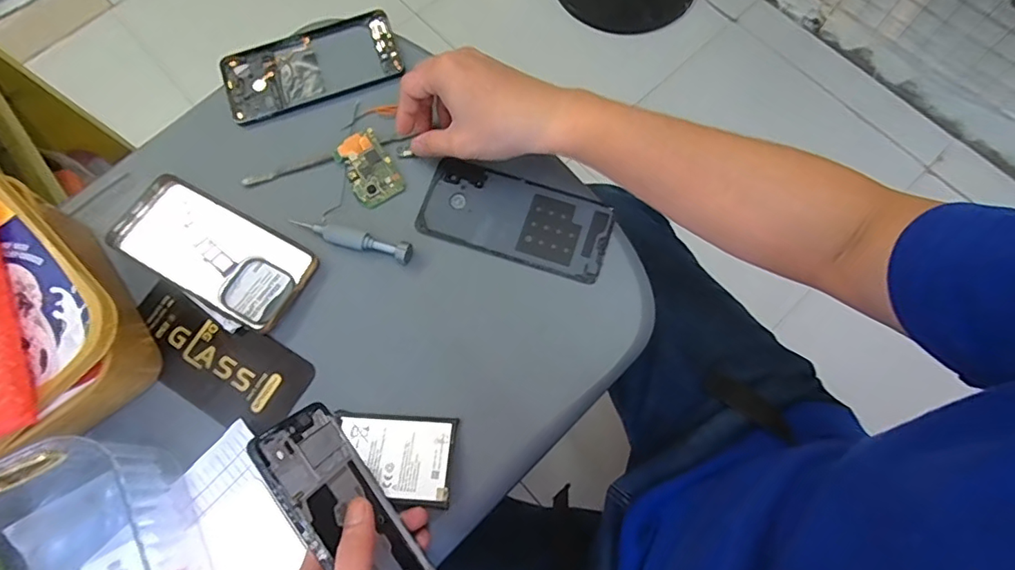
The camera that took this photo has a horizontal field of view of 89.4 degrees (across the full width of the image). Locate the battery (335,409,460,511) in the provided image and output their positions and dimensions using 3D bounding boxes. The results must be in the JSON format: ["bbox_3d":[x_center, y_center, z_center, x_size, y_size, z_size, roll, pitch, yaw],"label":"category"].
[{"bbox_3d":[-0.085,0.127,0.381,0.090,0.006,0.064,3,60,4],"label":"battery"}]

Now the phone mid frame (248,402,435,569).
[{"bbox_3d":[-0.097,0.151,0.325,0.007,0.076,0.156,-36,89,12],"label":"phone mid frame"}]

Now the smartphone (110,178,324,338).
[{"bbox_3d":[-0.250,-0.029,0.436,0.168,0.007,0.078,28,76,9],"label":"smartphone"}]

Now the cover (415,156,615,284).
[{"bbox_3d":[0.007,-0.058,0.440,0.158,0.007,0.072,18,74,6],"label":"cover"}]

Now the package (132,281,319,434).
[{"bbox_3d":[-0.238,0.059,0.414,0.156,0.007,0.071,28,76,9],"label":"package"}]

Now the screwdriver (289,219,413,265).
[{"bbox_3d":[-0.131,-0.040,0.434,0.104,0.014,0.018,15,74,5],"label":"screwdriver"}]

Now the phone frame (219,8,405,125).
[{"bbox_3d":[-0.185,-0.210,0.486,0.164,0.007,0.079,-20,74,-5],"label":"phone frame"}]

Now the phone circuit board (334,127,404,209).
[{"bbox_3d":[-0.123,-0.103,0.454,0.040,0.007,0.068,-29,75,-8],"label":"phone circuit board"}]

